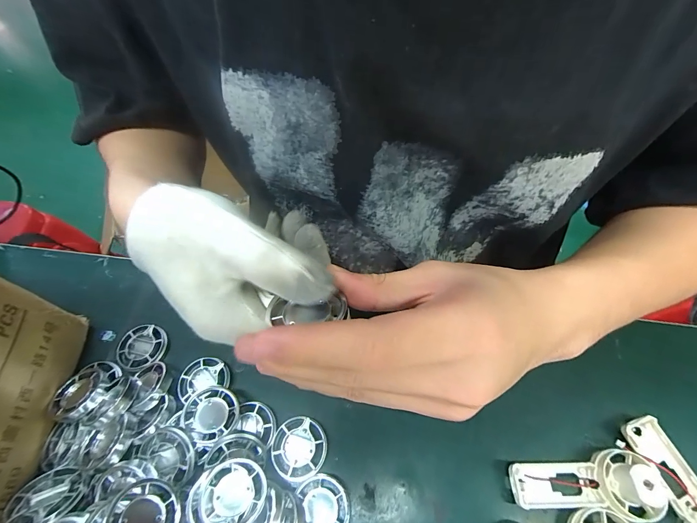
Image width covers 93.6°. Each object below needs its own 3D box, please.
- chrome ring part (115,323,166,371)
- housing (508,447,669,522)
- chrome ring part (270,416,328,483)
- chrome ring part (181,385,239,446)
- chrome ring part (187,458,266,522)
[{"bbox_3d":[-0.176,0.072,0.278,0.040,0.004,0.039,-1,58,2],"label":"chrome ring part"},{"bbox_3d":[0.150,0.140,0.211,0.083,0.024,0.037,3,59,5],"label":"housing"},{"bbox_3d":[-0.035,0.133,0.234,0.038,0.008,0.039,11,60,9],"label":"chrome ring part"},{"bbox_3d":[-0.099,0.110,0.236,0.036,0.015,0.037,-1,58,2],"label":"chrome ring part"},{"bbox_3d":[-0.074,0.144,0.201,0.043,0.014,0.037,14,58,-21],"label":"chrome ring part"}]

